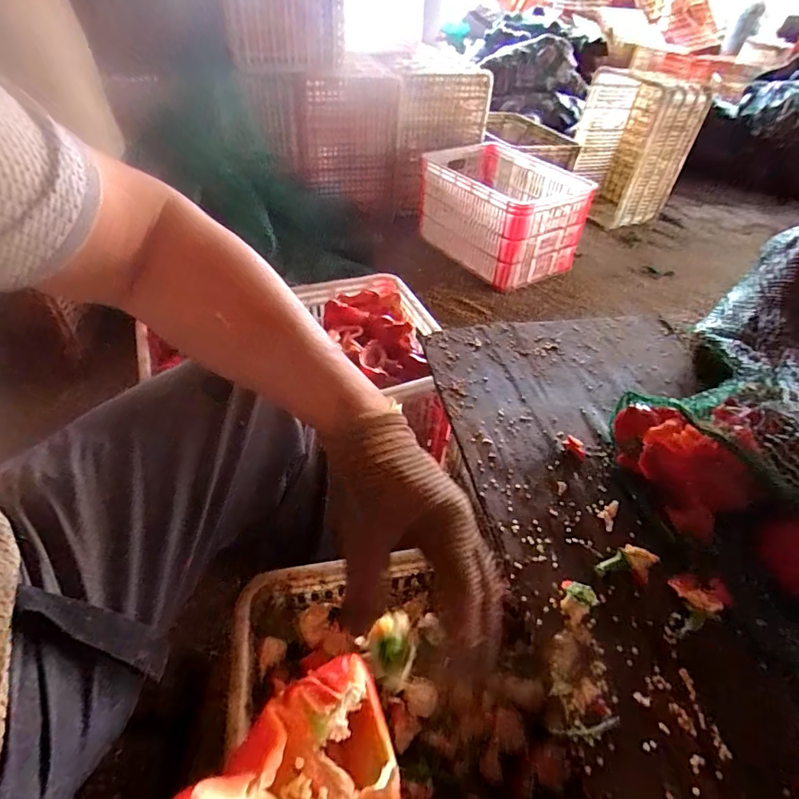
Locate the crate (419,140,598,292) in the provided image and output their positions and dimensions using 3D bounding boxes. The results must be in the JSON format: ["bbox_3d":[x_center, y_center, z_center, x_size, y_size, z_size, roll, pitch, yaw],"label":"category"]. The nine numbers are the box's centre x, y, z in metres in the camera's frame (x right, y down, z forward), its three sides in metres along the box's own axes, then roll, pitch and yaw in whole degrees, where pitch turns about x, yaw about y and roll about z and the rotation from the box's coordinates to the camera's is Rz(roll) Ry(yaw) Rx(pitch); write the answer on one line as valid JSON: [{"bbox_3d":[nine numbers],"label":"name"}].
[{"bbox_3d":[0.311,-0.599,1.592,0.310,0.292,0.496,-30,54,-32],"label":"crate"}]

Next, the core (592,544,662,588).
[{"bbox_3d":[0.227,0.164,0.480,0.056,0.021,0.029,13,44,7],"label":"core"}]

